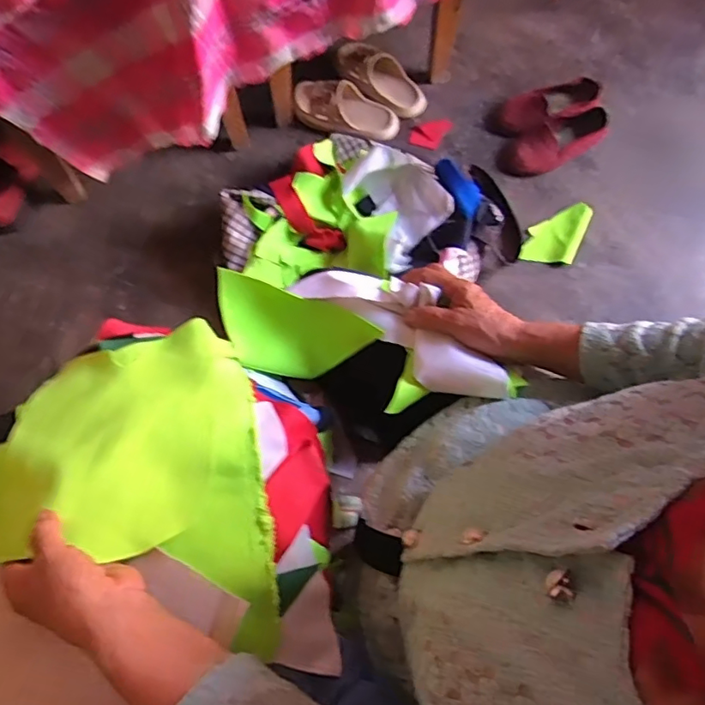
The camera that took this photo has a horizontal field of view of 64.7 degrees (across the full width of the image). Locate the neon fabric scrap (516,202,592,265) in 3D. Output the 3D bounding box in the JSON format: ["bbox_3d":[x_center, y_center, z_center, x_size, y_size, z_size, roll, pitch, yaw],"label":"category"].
[{"bbox_3d":[0.405,-0.239,1.098,0.100,0.018,0.152,26,74,7],"label":"neon fabric scrap"}]

